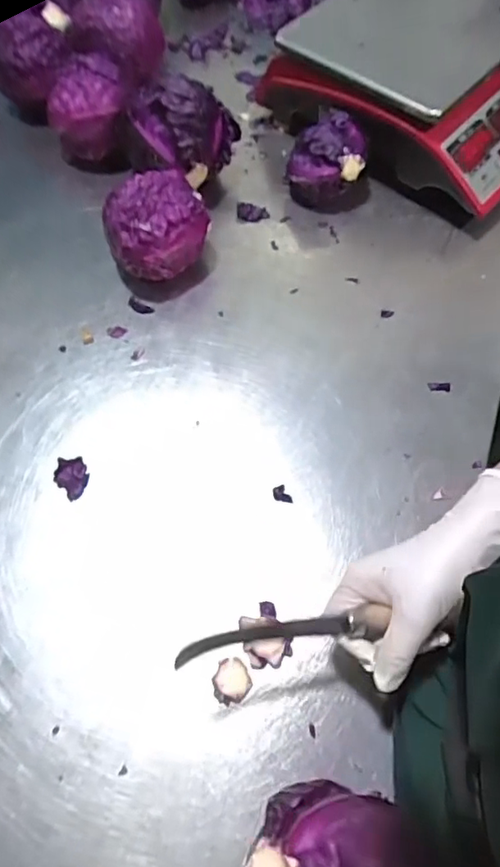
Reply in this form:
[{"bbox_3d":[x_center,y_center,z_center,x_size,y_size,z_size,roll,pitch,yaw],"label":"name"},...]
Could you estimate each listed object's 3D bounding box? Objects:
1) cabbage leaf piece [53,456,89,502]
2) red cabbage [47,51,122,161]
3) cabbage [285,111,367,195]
[{"bbox_3d":[-0.154,0.038,0.467,0.026,0.013,0.034,-20,68,-9],"label":"cabbage leaf piece"},{"bbox_3d":[-0.175,-0.348,0.601,0.089,0.095,0.067,-16,67,-7],"label":"red cabbage"},{"bbox_3d":[0.085,-0.305,0.605,0.085,0.086,0.083,7,66,3],"label":"cabbage"}]

